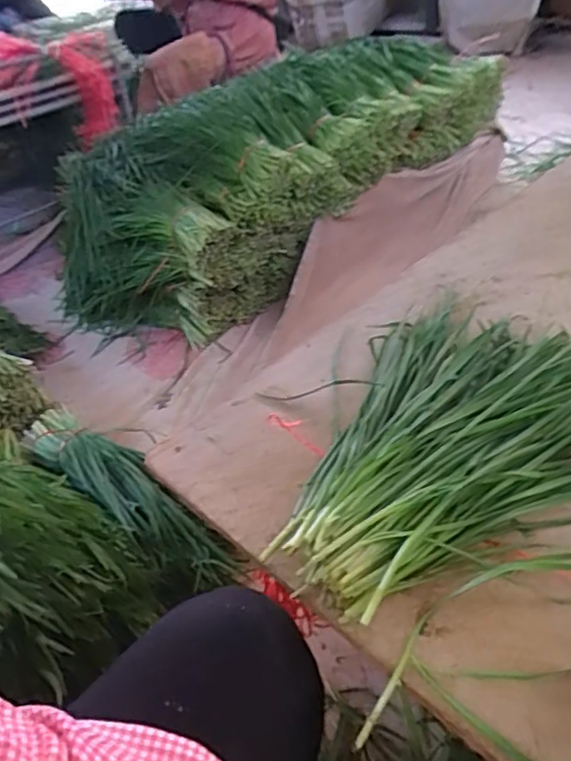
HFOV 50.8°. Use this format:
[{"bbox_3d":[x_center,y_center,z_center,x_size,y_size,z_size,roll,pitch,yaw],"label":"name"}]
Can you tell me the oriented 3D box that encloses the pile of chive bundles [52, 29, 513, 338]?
[{"bbox_3d":[-0.023,-0.531,1.460,1.217,0.389,0.554,-30,45,-5],"label":"pile of chive bundles"}]

